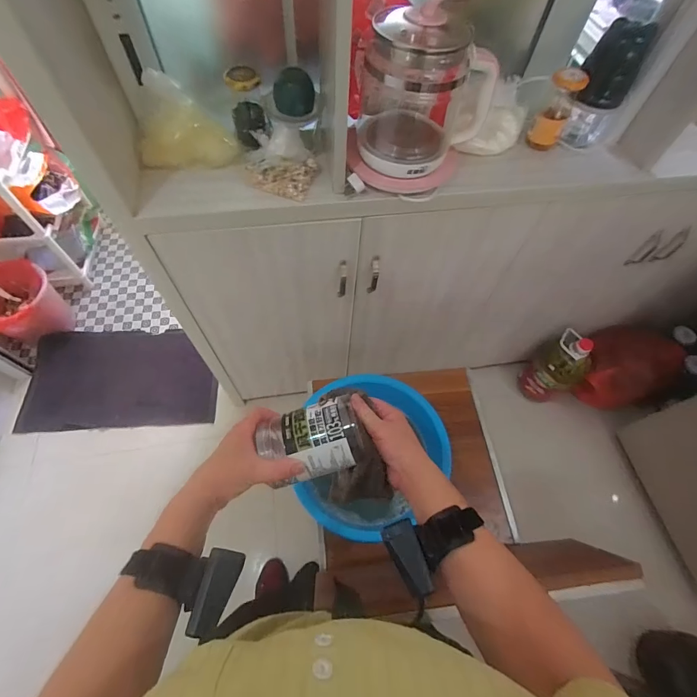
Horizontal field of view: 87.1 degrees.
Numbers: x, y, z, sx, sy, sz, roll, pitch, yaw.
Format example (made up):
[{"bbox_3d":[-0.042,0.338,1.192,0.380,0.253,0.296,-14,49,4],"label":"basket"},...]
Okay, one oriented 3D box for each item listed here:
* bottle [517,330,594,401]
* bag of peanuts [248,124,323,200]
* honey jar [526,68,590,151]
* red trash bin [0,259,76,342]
[{"bbox_3d":[0.736,0.078,1.313,0.120,0.367,0.161,-29,68,-17],"label":"bottle"},{"bbox_3d":[-0.114,-0.314,0.612,0.108,0.078,0.076,14,63,4],"label":"bag of peanuts"},{"bbox_3d":[0.390,-0.453,0.690,0.054,0.127,0.065,21,63,8],"label":"honey jar"},{"bbox_3d":[-1.191,-0.155,1.341,0.224,0.219,0.258,27,64,10],"label":"red trash bin"}]

